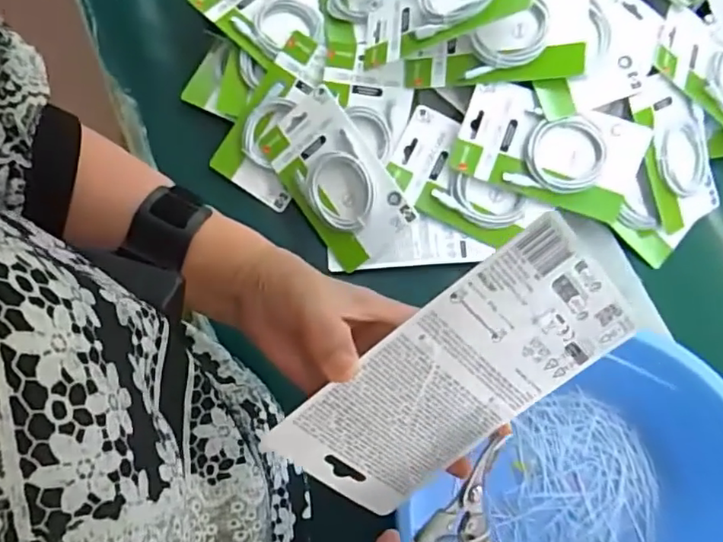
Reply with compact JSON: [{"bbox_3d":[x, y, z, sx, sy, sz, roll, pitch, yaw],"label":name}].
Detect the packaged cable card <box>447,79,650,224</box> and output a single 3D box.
[{"bbox_3d":[0.193,-0.124,0.613,0.181,0.018,0.101,18,102,5],"label":"packaged cable card"}]

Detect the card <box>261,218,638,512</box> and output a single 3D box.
[{"bbox_3d":[0.047,0.059,0.301,0.179,0.004,0.098,-40,122,12],"label":"card"}]

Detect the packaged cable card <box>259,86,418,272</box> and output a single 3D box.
[{"bbox_3d":[-0.030,-0.098,0.627,0.099,0.025,0.177,-38,82,16],"label":"packaged cable card"}]

